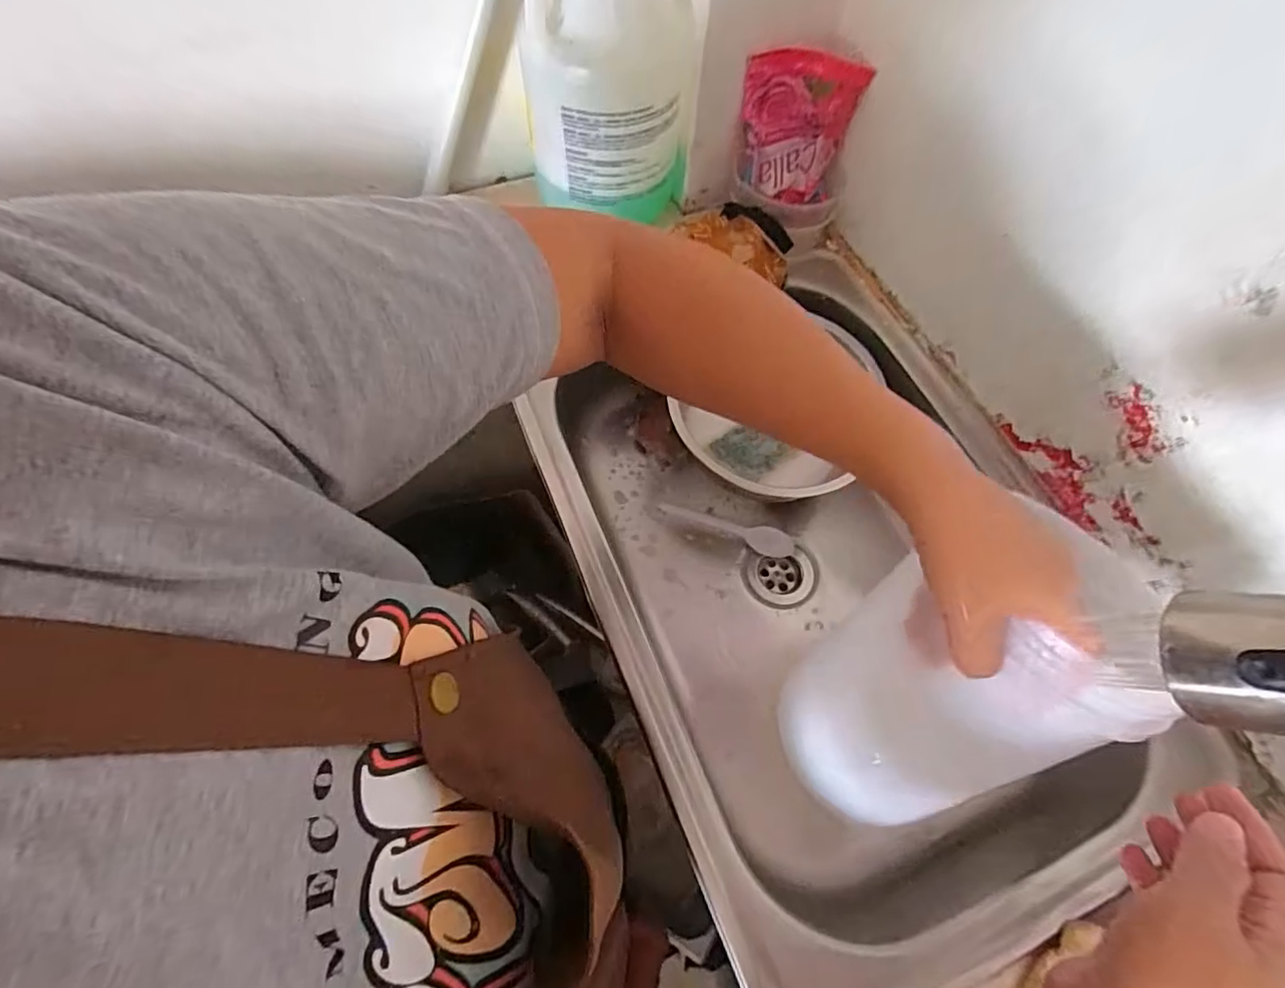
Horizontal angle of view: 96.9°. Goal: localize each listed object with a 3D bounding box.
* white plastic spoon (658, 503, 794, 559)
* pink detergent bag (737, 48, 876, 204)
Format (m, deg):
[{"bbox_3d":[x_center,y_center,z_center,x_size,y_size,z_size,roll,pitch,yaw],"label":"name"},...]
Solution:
[{"bbox_3d":[0.089,0.035,0.605,0.143,0.011,0.028,19,64,6],"label":"white plastic spoon"},{"bbox_3d":[0.143,-0.344,0.548,0.103,0.128,0.034,11,63,2],"label":"pink detergent bag"}]

